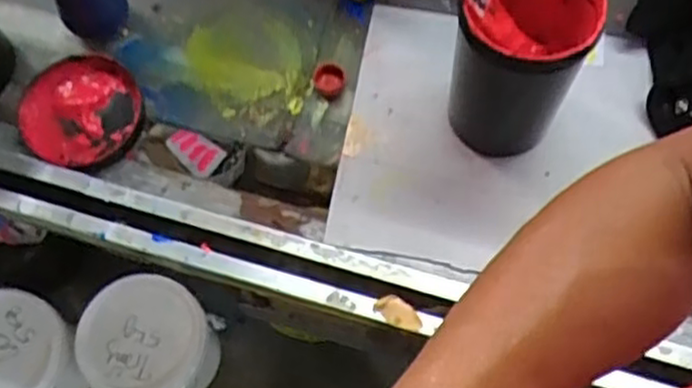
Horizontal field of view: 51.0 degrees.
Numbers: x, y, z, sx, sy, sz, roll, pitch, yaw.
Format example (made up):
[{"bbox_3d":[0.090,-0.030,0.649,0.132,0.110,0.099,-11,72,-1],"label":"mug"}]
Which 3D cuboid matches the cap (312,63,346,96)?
[{"bbox_3d":[-0.015,-0.107,0.679,0.030,0.024,0.026,-8,69,-1],"label":"cap"}]

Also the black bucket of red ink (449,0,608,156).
[{"bbox_3d":[0.140,-0.116,0.586,0.096,0.197,0.120,22,71,10],"label":"black bucket of red ink"}]

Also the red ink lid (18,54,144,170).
[{"bbox_3d":[-0.244,-0.076,0.666,0.101,0.028,0.102,0,69,1],"label":"red ink lid"}]

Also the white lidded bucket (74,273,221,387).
[{"bbox_3d":[-0.338,0.265,1.253,0.197,0.199,0.208,0,69,1],"label":"white lidded bucket"}]

